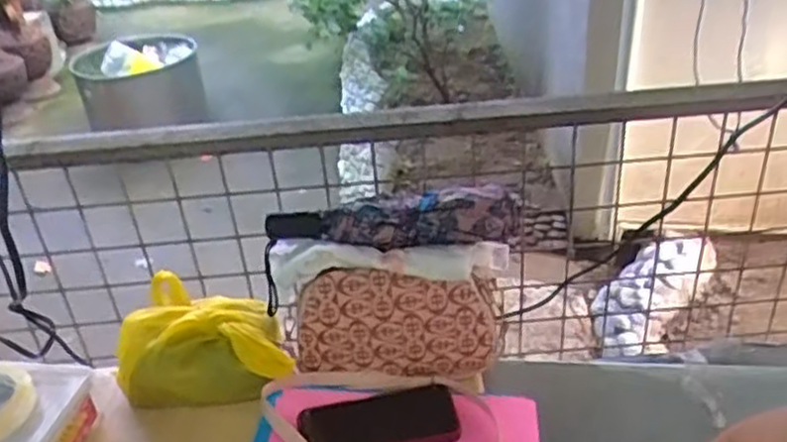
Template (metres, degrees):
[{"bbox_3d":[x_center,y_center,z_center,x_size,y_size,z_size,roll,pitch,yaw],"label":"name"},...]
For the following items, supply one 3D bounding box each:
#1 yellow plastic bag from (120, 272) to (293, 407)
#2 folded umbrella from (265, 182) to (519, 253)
[{"bbox_3d":[-0.210,0.136,0.822,0.201,0.092,0.117,-2,31,5],"label":"yellow plastic bag"},{"bbox_3d":[-0.001,0.001,0.756,0.263,0.047,0.053,-6,31,-1],"label":"folded umbrella"}]

